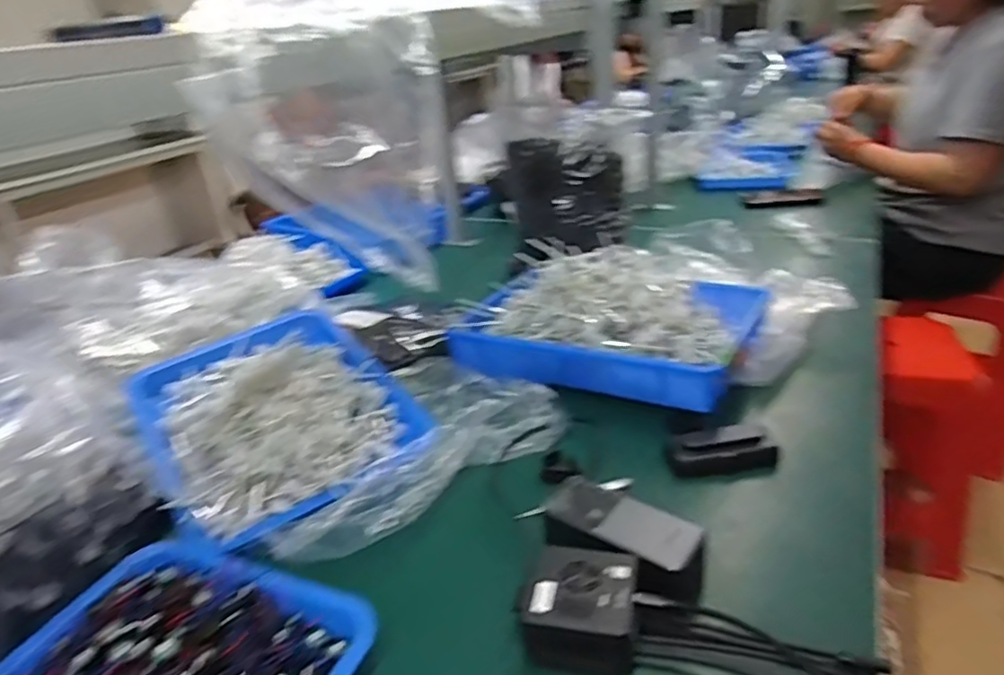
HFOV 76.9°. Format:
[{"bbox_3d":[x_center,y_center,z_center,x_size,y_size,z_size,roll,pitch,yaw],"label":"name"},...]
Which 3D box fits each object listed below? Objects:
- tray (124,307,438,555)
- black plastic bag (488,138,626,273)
[{"bbox_3d":[-0.244,0.075,0.686,0.253,0.064,0.323,-23,32,-30],"label":"tray"},{"bbox_3d":[0.090,-0.217,1.009,0.204,0.175,0.099,-1,27,8],"label":"black plastic bag"}]

